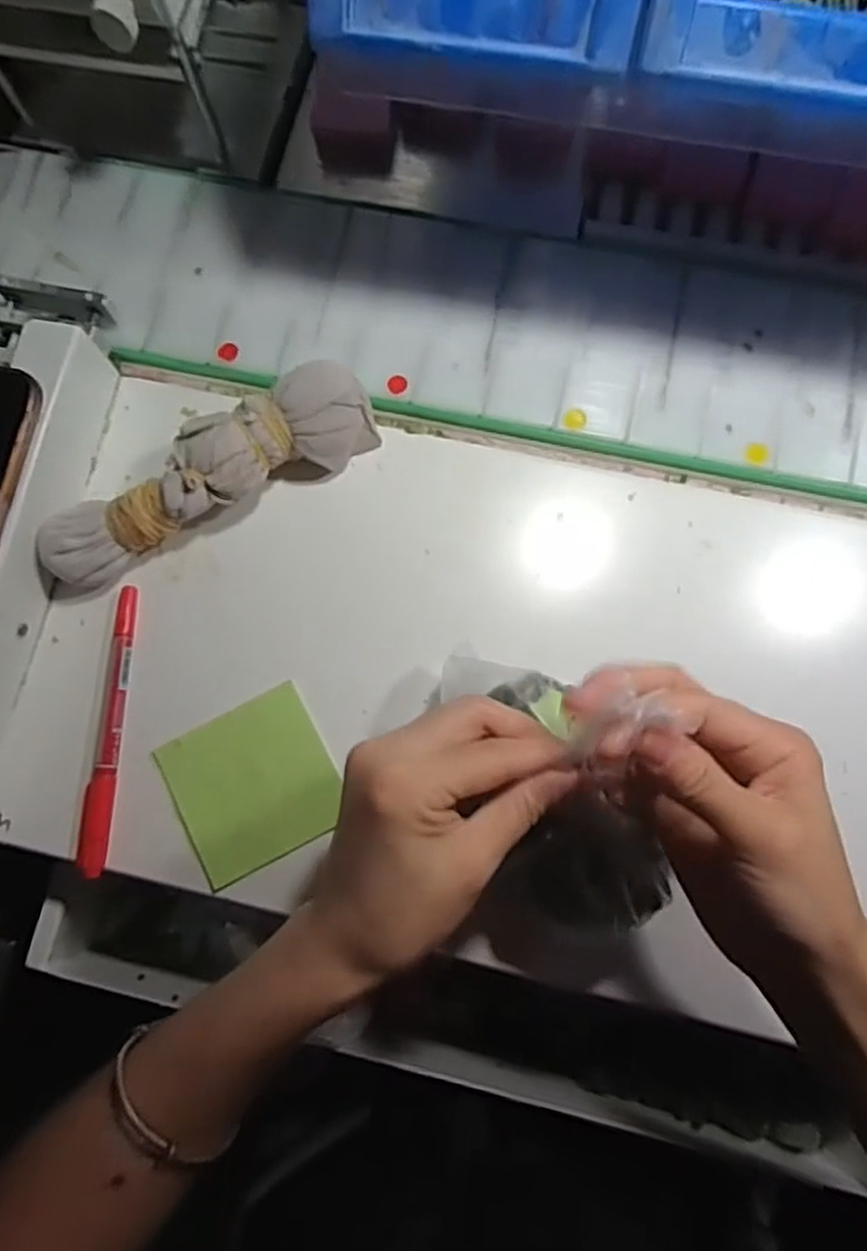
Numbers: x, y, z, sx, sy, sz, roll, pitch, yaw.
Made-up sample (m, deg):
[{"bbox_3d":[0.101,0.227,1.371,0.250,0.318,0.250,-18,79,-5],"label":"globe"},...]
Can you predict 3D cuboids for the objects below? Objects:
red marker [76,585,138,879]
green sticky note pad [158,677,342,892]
[{"bbox_3d":[-0.162,0.050,0.360,0.014,0.008,0.140,2,77,3],"label":"red marker"},{"bbox_3d":[-0.088,0.078,0.355,0.076,0.005,0.074,-28,77,-4],"label":"green sticky note pad"}]

